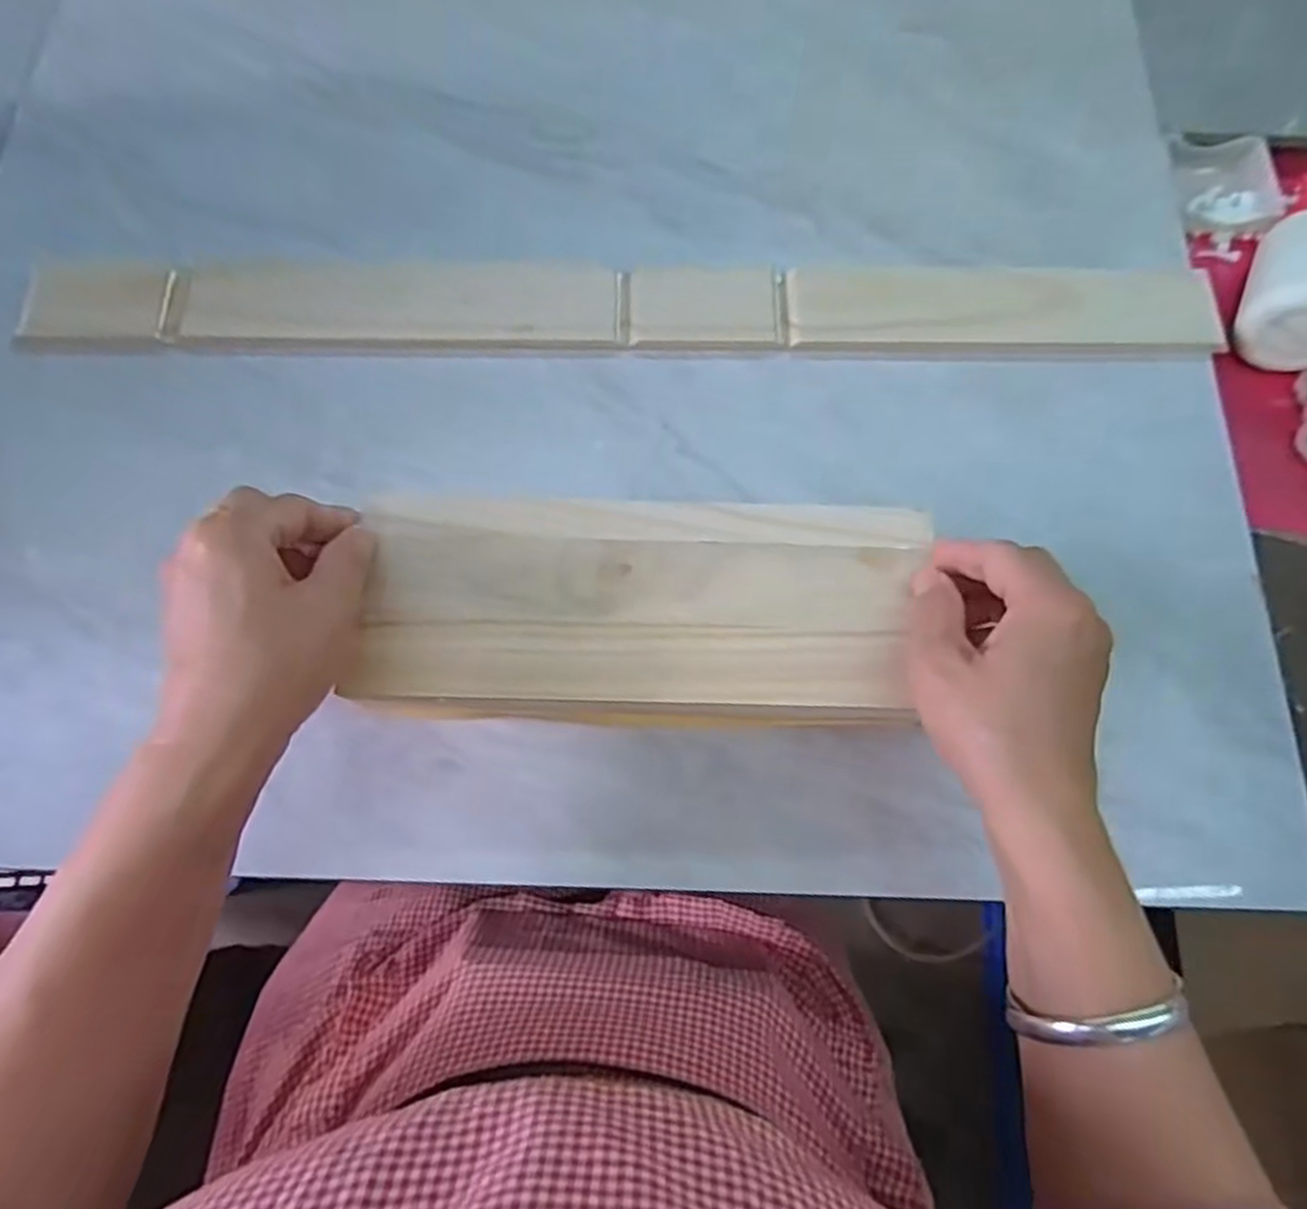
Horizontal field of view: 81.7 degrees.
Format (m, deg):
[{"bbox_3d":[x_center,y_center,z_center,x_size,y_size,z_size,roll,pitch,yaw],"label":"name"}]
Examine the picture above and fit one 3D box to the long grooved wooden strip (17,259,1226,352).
[{"bbox_3d":[-0.014,-0.187,0.475,0.732,0.010,0.059,0,73,-1],"label":"long grooved wooden strip"}]

